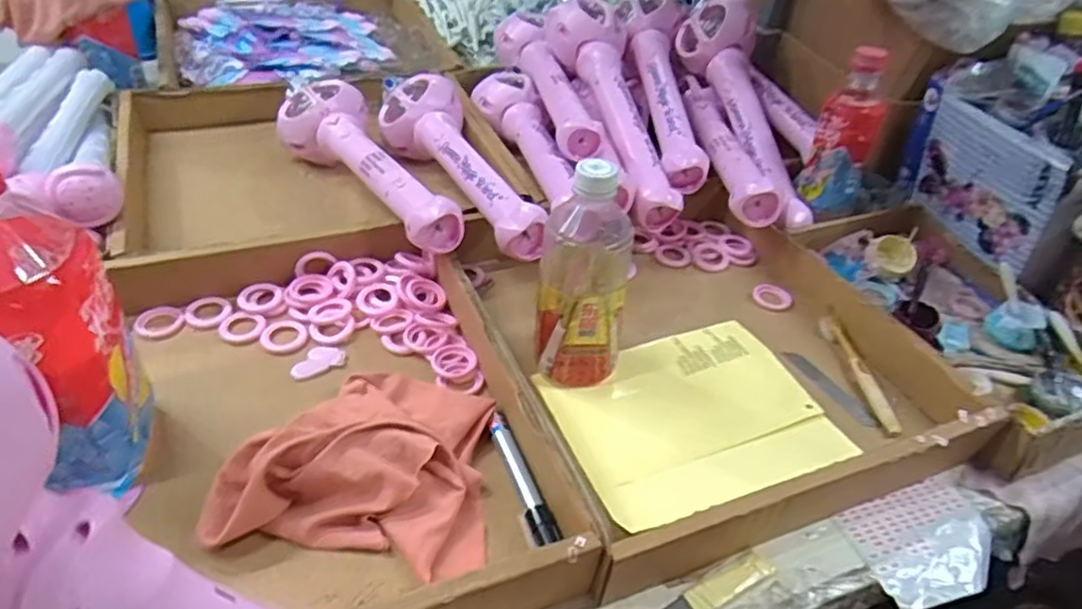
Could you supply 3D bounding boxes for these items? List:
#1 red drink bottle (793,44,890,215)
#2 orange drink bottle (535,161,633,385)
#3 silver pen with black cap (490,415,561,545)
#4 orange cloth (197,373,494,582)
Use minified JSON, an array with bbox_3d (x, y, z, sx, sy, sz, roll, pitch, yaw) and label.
[{"bbox_3d":[0.315,-0.178,0.698,0.062,0.163,0.049,26,44,20],"label":"red drink bottle"},{"bbox_3d":[0.034,-0.019,0.523,0.067,0.181,0.063,8,41,2],"label":"orange drink bottle"},{"bbox_3d":[-0.015,0.118,0.475,0.016,0.016,0.108,-12,44,-20],"label":"silver pen with black cap"},{"bbox_3d":[-0.118,0.102,0.473,0.174,0.041,0.161,7,41,0],"label":"orange cloth"}]

